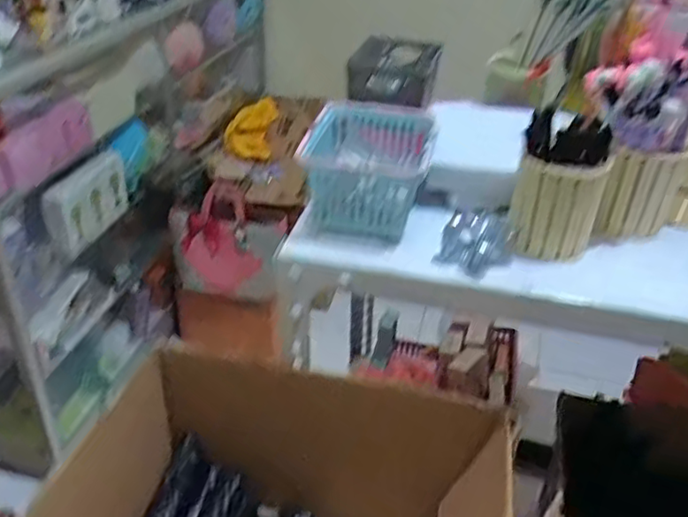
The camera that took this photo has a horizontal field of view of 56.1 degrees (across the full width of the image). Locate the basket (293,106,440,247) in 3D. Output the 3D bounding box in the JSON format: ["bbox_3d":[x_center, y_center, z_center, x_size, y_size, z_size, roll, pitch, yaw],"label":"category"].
[{"bbox_3d":[0.027,-0.099,0.689,0.123,0.089,0.150,10,34,11],"label":"basket"}]

